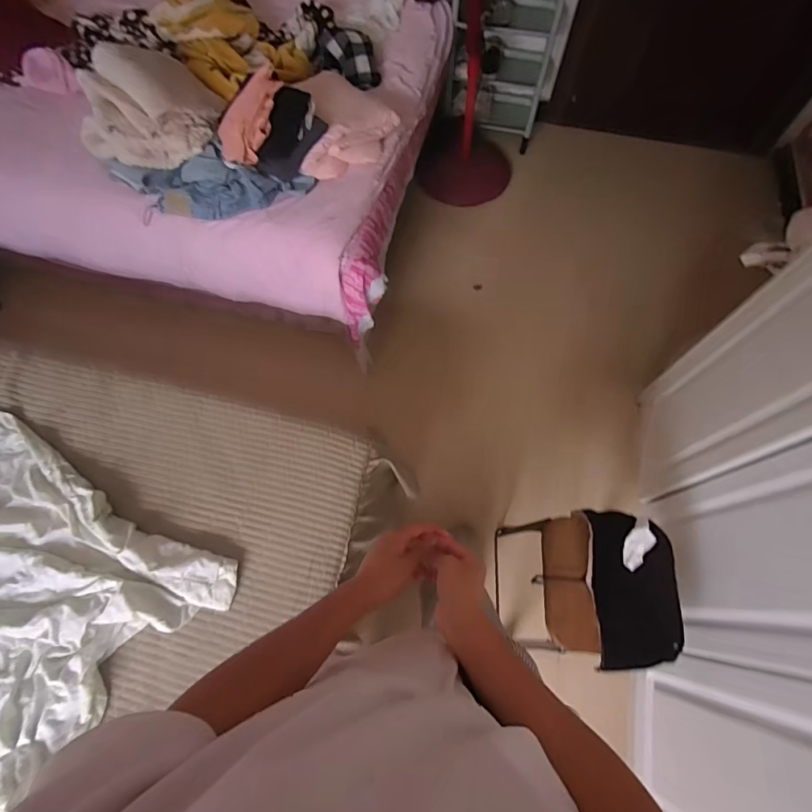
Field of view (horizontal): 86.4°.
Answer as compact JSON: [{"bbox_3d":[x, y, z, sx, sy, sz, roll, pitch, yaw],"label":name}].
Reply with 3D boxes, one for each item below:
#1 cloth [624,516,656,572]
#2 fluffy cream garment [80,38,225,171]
[{"bbox_3d":[0.512,0.303,0.944,0.056,0.019,0.115,21,85,9],"label":"cloth"},{"bbox_3d":[-0.767,-0.895,1.268,0.418,0.188,0.313,-27,69,-11],"label":"fluffy cream garment"}]

